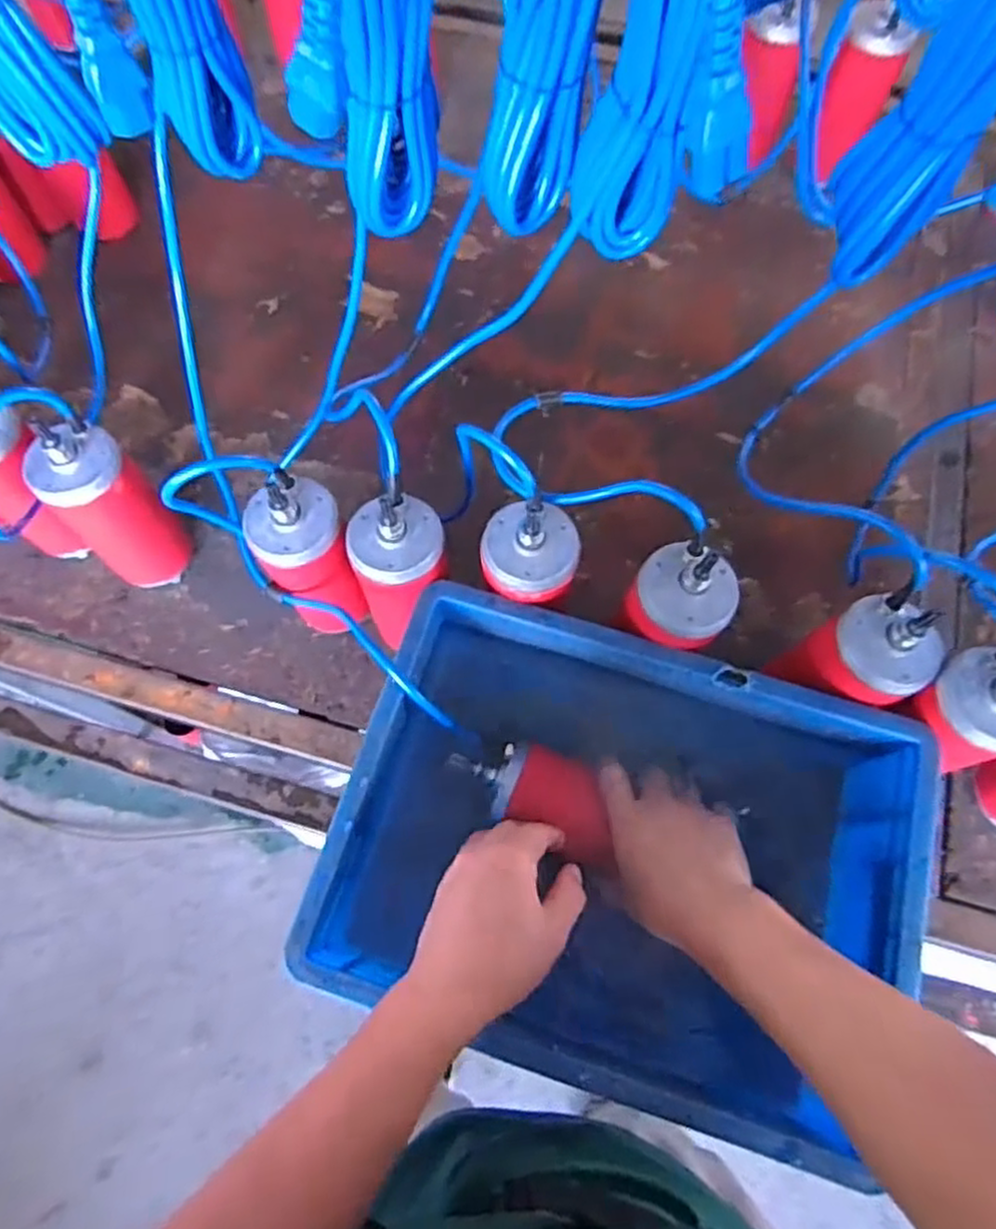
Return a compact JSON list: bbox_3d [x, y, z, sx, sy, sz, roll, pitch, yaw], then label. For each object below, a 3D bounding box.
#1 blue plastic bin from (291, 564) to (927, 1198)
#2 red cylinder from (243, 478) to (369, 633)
[{"bbox_3d":[0.090,0.182,0.561,0.394,0.152,0.297,16,71,6],"label":"blue plastic bin"},{"bbox_3d":[-0.159,-0.040,0.618,0.071,0.202,0.073,0,69,0],"label":"red cylinder"}]

